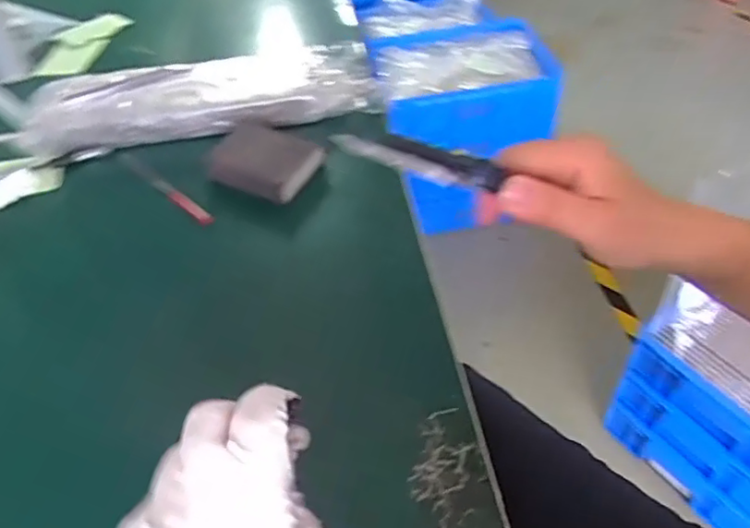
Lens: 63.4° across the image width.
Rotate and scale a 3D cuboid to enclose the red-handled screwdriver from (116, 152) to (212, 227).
[{"bbox_3d":[-0.208,-0.075,0.601,0.154,0.011,0.014,33,57,30],"label":"red-handled screwdriver"}]

